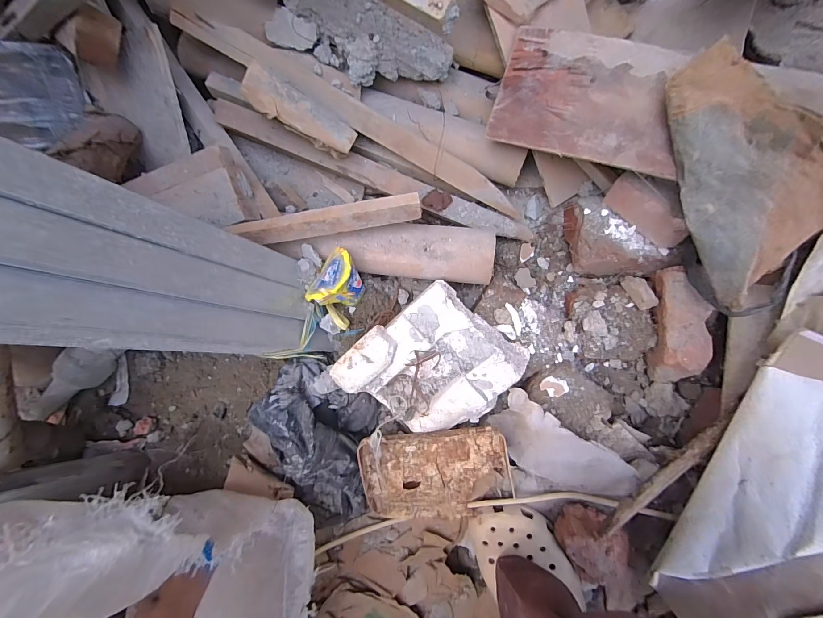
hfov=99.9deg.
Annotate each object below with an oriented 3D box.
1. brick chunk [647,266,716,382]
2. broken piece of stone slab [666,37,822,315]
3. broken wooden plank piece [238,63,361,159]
[{"bbox_3d":[0.323,0.026,0.426,0.058,0.063,0.154,-11,106,4],"label":"brick chunk"},{"bbox_3d":[0.321,-0.125,0.320,0.111,0.068,0.230,-22,87,3],"label":"broken piece of stone slab"},{"bbox_3d":[-0.131,-0.231,0.414,0.130,0.022,0.040,28,91,-19],"label":"broken wooden plank piece"}]

